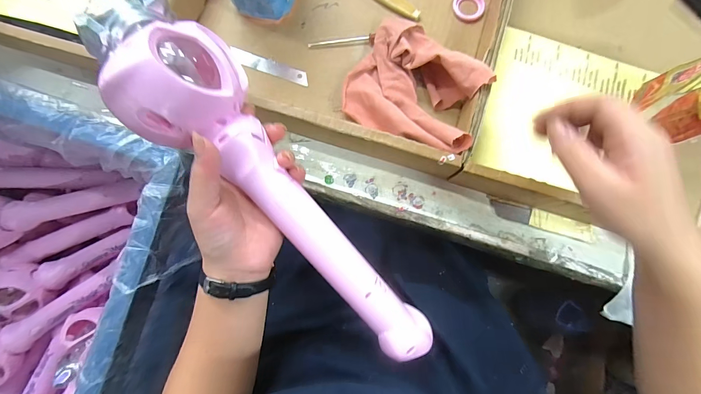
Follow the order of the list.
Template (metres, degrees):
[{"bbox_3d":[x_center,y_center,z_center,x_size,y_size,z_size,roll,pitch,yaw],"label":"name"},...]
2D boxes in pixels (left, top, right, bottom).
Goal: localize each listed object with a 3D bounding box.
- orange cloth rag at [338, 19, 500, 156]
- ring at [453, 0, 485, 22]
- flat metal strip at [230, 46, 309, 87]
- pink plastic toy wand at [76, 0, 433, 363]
[{"bbox_3d":[0.071,-0.125,0.351,0.136,0.061,0.135,23,83,4],"label":"orange cloth rag"},{"bbox_3d":[0.143,-0.231,0.394,0.037,0.005,0.040,0,82,1],"label":"ring"},{"bbox_3d":[-0.093,-0.152,0.383,0.092,0.007,0.019,18,73,-1],"label":"flat metal strip"},{"bbox_3d":[-0.051,0.007,0.263,0.076,0.061,0.347,-39,108,-2],"label":"pink plastic toy wand"}]

